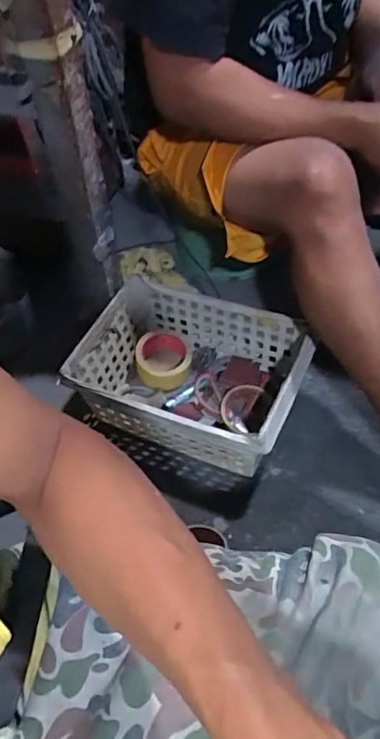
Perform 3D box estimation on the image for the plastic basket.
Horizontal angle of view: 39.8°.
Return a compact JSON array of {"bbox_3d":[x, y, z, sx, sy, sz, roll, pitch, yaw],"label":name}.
[{"bbox_3d":[0.008,0.008,0.844,0.340,0.139,0.247,19,55,20],"label":"plastic basket"}]

